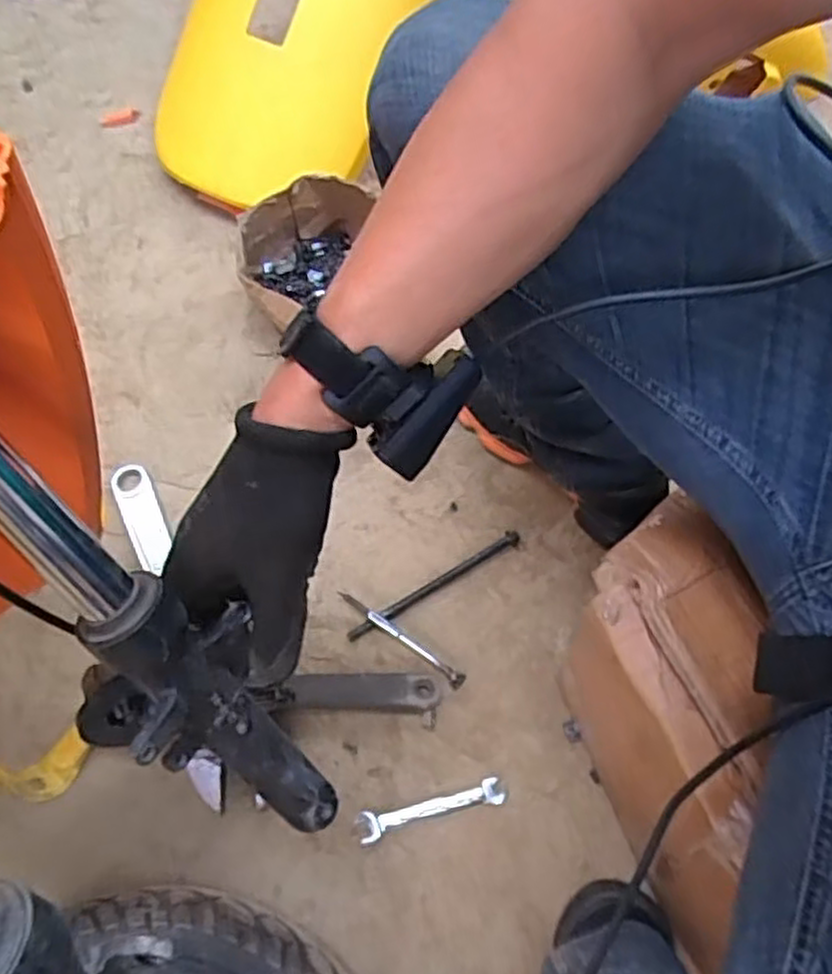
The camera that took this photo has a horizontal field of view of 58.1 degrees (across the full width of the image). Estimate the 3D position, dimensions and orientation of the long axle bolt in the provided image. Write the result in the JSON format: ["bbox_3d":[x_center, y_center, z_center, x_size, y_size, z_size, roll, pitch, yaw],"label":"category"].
[{"bbox_3d":[0.018,0.093,0.721,0.188,0.011,0.014,-28,68,-12],"label":"long axle bolt"}]

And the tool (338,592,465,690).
[{"bbox_3d":[-0.015,0.141,0.701,0.139,0.010,0.015,33,69,14],"label":"tool"}]

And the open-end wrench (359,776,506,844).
[{"bbox_3d":[0.014,0.276,0.644,0.124,0.006,0.023,-14,66,-6],"label":"open-end wrench"}]

